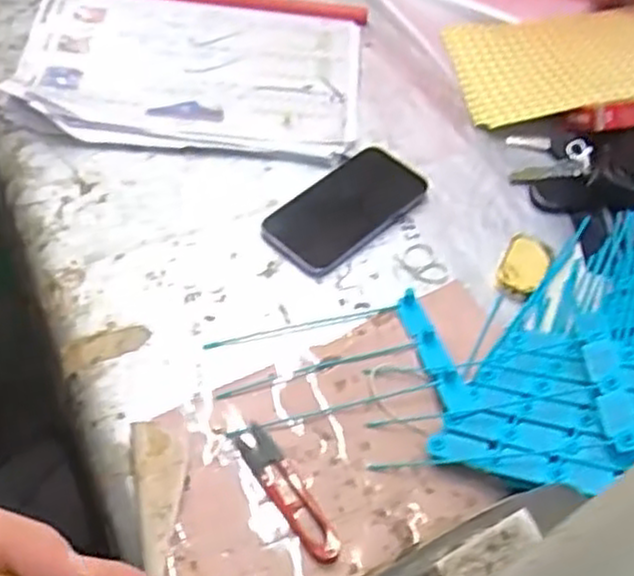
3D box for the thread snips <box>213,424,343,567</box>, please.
[{"bbox_3d":[-0.021,0.125,0.472,0.023,0.009,0.108,-28,59,-25],"label":"thread snips"}]

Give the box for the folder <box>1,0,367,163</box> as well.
[{"bbox_3d":[-0.120,-0.227,0.725,0.313,0.017,0.248,5,51,-2],"label":"folder"}]

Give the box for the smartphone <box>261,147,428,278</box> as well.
[{"bbox_3d":[0.027,-0.068,0.632,0.071,0.005,0.150,38,57,22],"label":"smartphone"}]

